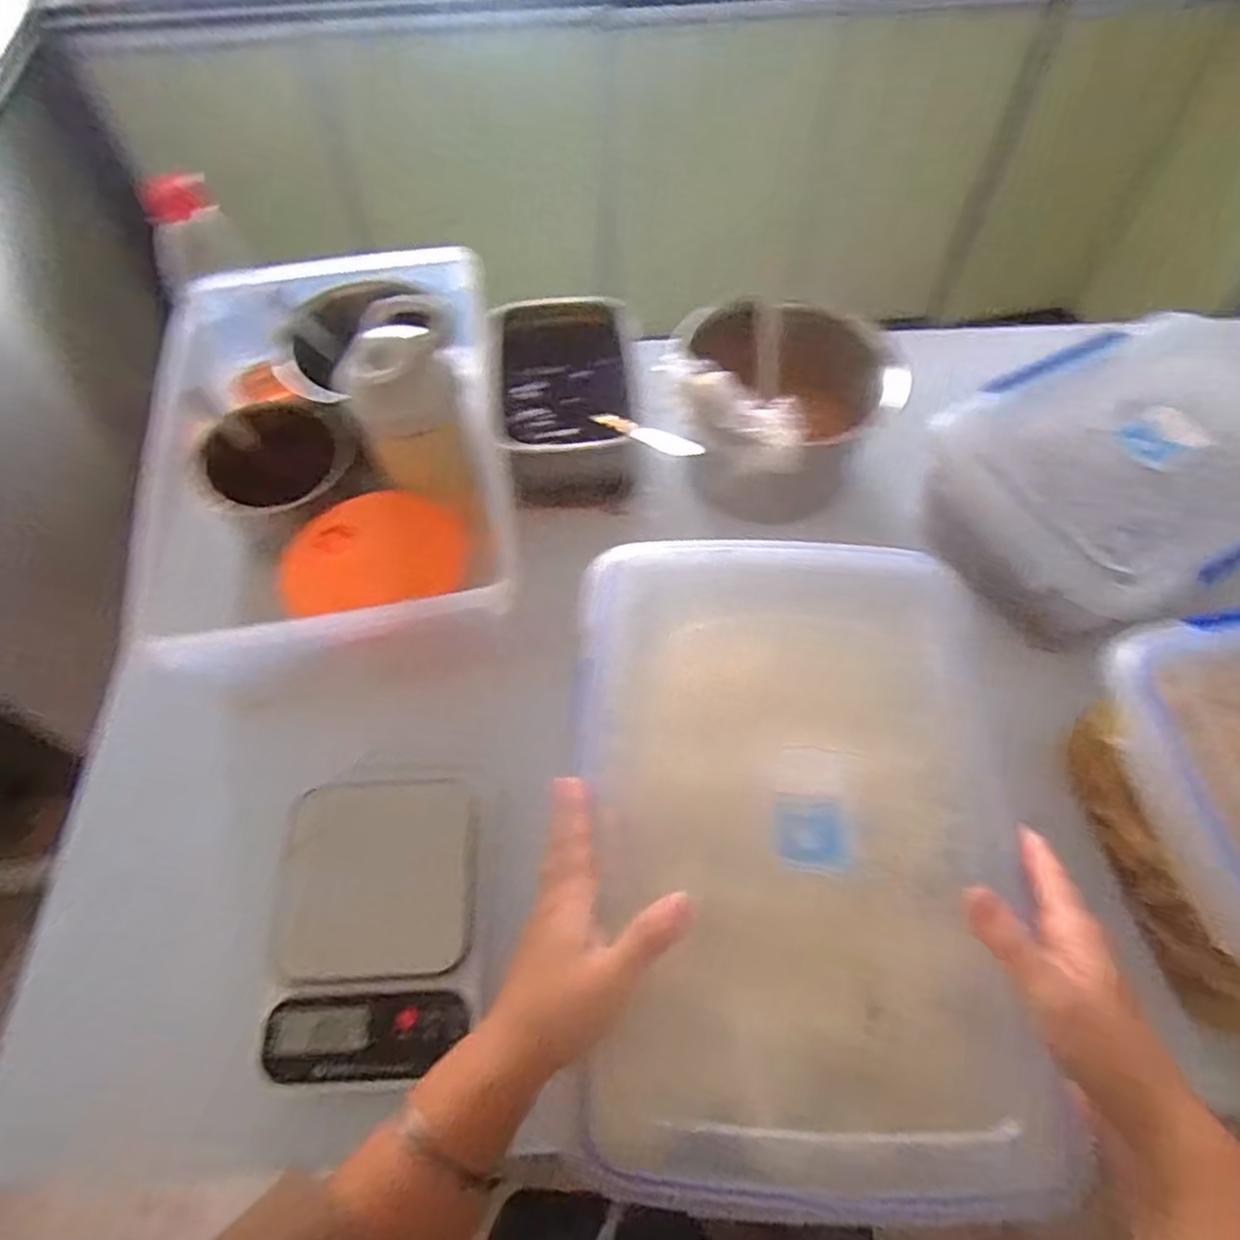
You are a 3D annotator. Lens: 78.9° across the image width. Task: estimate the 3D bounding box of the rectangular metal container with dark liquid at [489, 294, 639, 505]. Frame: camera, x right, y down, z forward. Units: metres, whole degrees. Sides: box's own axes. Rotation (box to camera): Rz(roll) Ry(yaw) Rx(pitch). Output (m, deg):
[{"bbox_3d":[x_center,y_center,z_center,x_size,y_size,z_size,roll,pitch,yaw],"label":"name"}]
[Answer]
[{"bbox_3d":[-0.047,-0.201,0.694,0.127,0.087,0.183,-7,61,-3],"label":"rectangular metal container with dark liquid"}]

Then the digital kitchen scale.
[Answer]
[{"bbox_3d":[-0.152,0.193,0.480,0.122,0.034,0.176,1,61,-6],"label":"digital kitchen scale"}]

